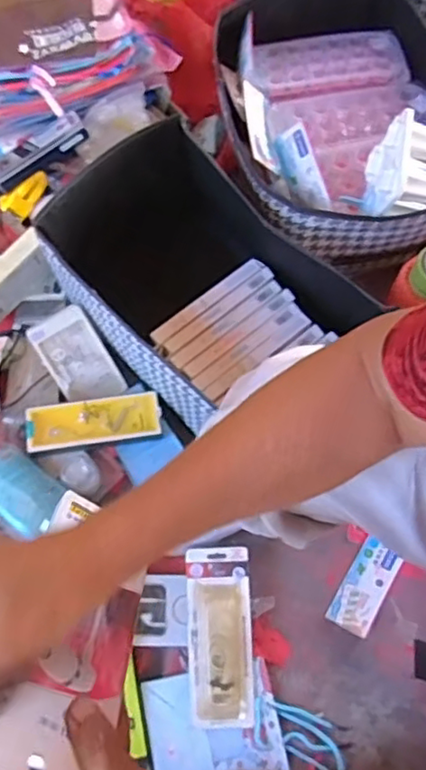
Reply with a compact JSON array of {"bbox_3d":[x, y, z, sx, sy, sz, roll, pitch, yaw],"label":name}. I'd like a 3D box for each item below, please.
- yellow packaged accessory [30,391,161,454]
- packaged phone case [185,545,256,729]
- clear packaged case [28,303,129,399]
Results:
[{"bbox_3d":[-0.160,0.048,0.836,0.174,0.021,0.063,-8,68,-1],"label":"yellow packaged accessory"},{"bbox_3d":[0.011,0.317,0.764,0.079,0.035,0.188,-4,68,1],"label":"packaged phone case"},{"bbox_3d":[-0.188,-0.036,0.864,0.080,0.012,0.137,-33,106,-8],"label":"clear packaged case"}]

